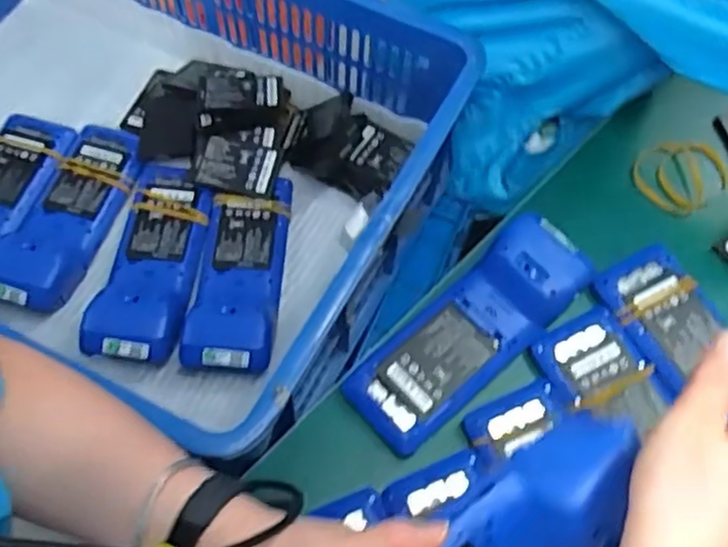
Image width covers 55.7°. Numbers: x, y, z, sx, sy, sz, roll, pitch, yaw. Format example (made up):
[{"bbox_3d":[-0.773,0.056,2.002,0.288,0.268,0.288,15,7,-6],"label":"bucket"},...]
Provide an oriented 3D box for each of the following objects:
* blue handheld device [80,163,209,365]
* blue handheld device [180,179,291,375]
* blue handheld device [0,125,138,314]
[{"bbox_3d":[-0.205,-0.019,0.667,0.079,0.044,0.223,3,64,0],"label":"blue handheld device"},{"bbox_3d":[-0.120,-0.007,0.667,0.080,0.052,0.209,3,64,0],"label":"blue handheld device"},{"bbox_3d":[-0.298,-0.067,0.691,0.085,0.042,0.221,17,65,6],"label":"blue handheld device"}]

